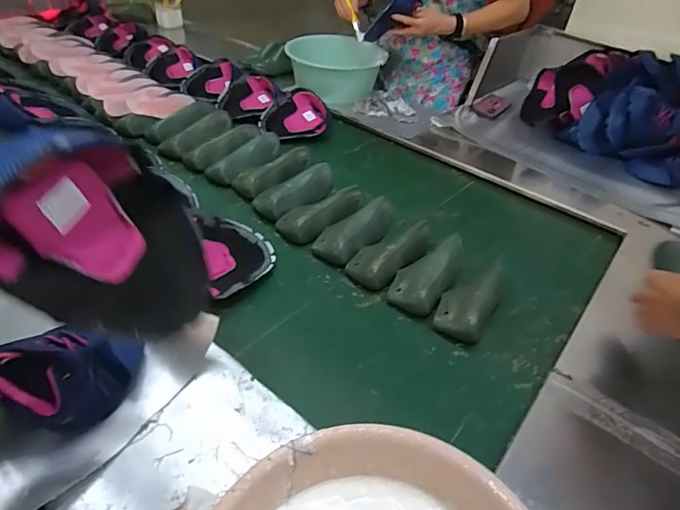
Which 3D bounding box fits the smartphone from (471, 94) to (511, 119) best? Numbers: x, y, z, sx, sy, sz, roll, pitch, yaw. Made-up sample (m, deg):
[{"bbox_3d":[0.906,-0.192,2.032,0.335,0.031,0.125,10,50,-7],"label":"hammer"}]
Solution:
[{"bbox_3d":[0.471,-0.466,1.412,0.085,0.010,0.150,31,47,24],"label":"smartphone"}]

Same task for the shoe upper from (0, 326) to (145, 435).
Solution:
[{"bbox_3d":[-0.321,0.141,0.547,0.110,0.083,0.147,30,46,25],"label":"shoe upper"}]

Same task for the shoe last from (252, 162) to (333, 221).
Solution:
[{"bbox_3d":[-0.085,-0.127,0.969,0.191,0.065,0.074,-21,48,-28],"label":"shoe last"}]

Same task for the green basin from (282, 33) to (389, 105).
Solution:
[{"bbox_3d":[-0.015,-0.588,1.411,0.285,0.109,0.267,4,42,-4],"label":"green basin"}]

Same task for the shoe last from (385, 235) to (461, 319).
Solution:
[{"bbox_3d":[0.159,0.026,0.819,0.090,0.068,0.183,27,45,22],"label":"shoe last"}]

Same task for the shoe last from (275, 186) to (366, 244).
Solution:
[{"bbox_3d":[-0.034,-0.087,0.931,0.196,0.061,0.093,-25,49,-31],"label":"shoe last"}]

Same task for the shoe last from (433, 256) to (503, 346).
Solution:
[{"bbox_3d":[0.233,0.063,0.784,0.083,0.063,0.198,25,44,21],"label":"shoe last"}]

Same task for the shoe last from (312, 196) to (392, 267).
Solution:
[{"bbox_3d":[0.032,-0.052,0.903,0.087,0.057,0.194,28,45,24],"label":"shoe last"}]

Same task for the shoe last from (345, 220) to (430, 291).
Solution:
[{"bbox_3d":[0.100,-0.008,0.855,0.187,0.063,0.089,-29,51,-34],"label":"shoe last"}]

